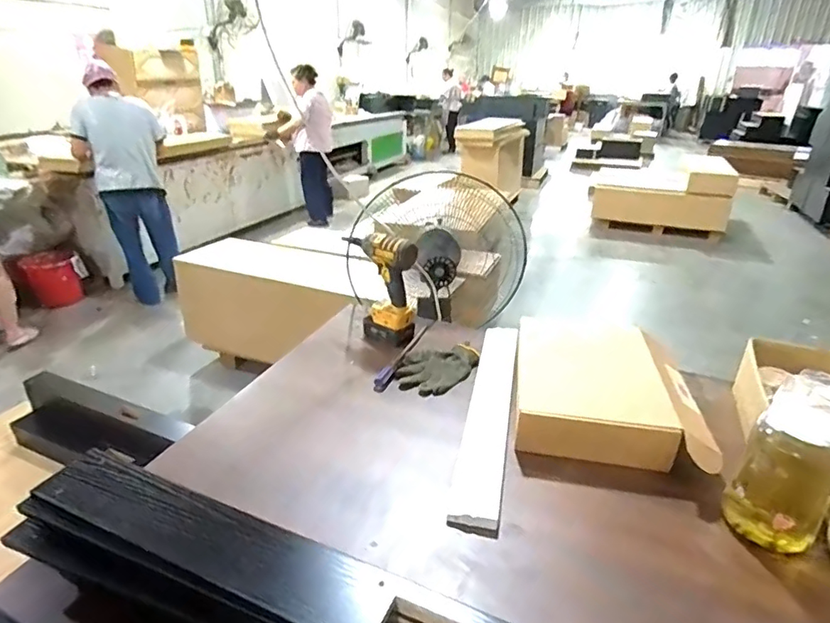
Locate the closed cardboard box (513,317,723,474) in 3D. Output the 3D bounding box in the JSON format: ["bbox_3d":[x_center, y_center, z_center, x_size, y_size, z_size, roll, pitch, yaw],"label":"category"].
[{"bbox_3d":[0.358,0.143,0.976,0.325,0.093,0.354,6,26,11],"label":"closed cardboard box"}]

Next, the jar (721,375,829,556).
[{"bbox_3d":[0.518,0.205,0.692,0.115,0.238,0.090,22,33,37],"label":"jar"}]

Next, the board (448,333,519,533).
[{"bbox_3d":[0.149,0.179,0.981,0.084,0.024,0.585,6,26,12],"label":"board"}]

